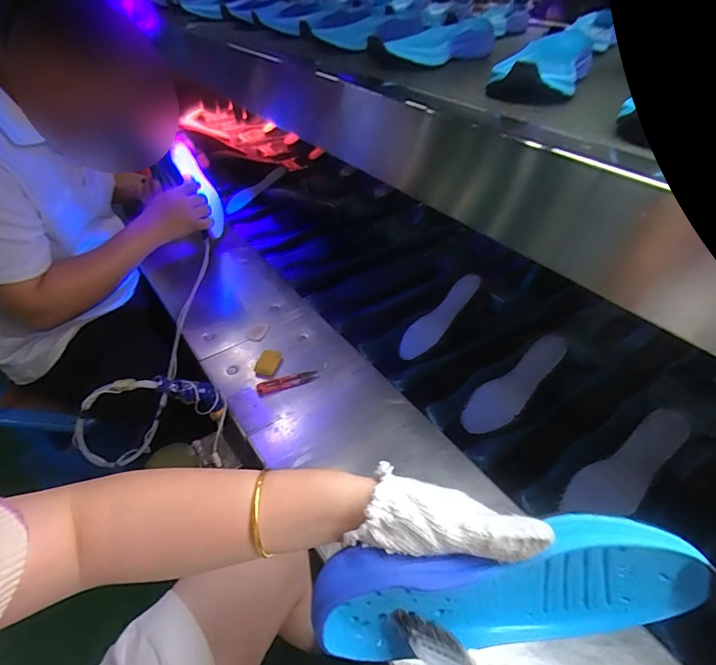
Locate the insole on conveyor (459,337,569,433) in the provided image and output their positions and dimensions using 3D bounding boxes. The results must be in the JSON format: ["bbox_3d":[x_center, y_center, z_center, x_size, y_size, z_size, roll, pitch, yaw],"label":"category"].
[{"bbox_3d":[0.259,0.086,0.703,0.212,0.020,0.069,-39,54,1],"label":"insole on conveyor"}]

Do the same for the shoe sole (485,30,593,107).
[{"bbox_3d":[0.220,-0.312,0.508,0.096,0.050,0.218,21,44,17],"label":"shoe sole"}]

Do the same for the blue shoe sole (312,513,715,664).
[{"bbox_3d":[0.092,0.169,0.285,0.236,0.090,0.047,-9,39,4],"label":"blue shoe sole"}]

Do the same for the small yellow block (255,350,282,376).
[{"bbox_3d":[-0.152,0.052,0.733,0.033,0.015,0.049,11,39,8],"label":"small yellow block"}]

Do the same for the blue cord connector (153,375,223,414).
[{"bbox_3d":[-0.228,0.087,0.607,0.031,0.121,0.041,33,79,31],"label":"blue cord connector"}]

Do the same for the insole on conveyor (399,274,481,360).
[{"bbox_3d":[0.160,-0.030,0.845,0.212,0.022,0.055,-46,53,-3],"label":"insole on conveyor"}]

